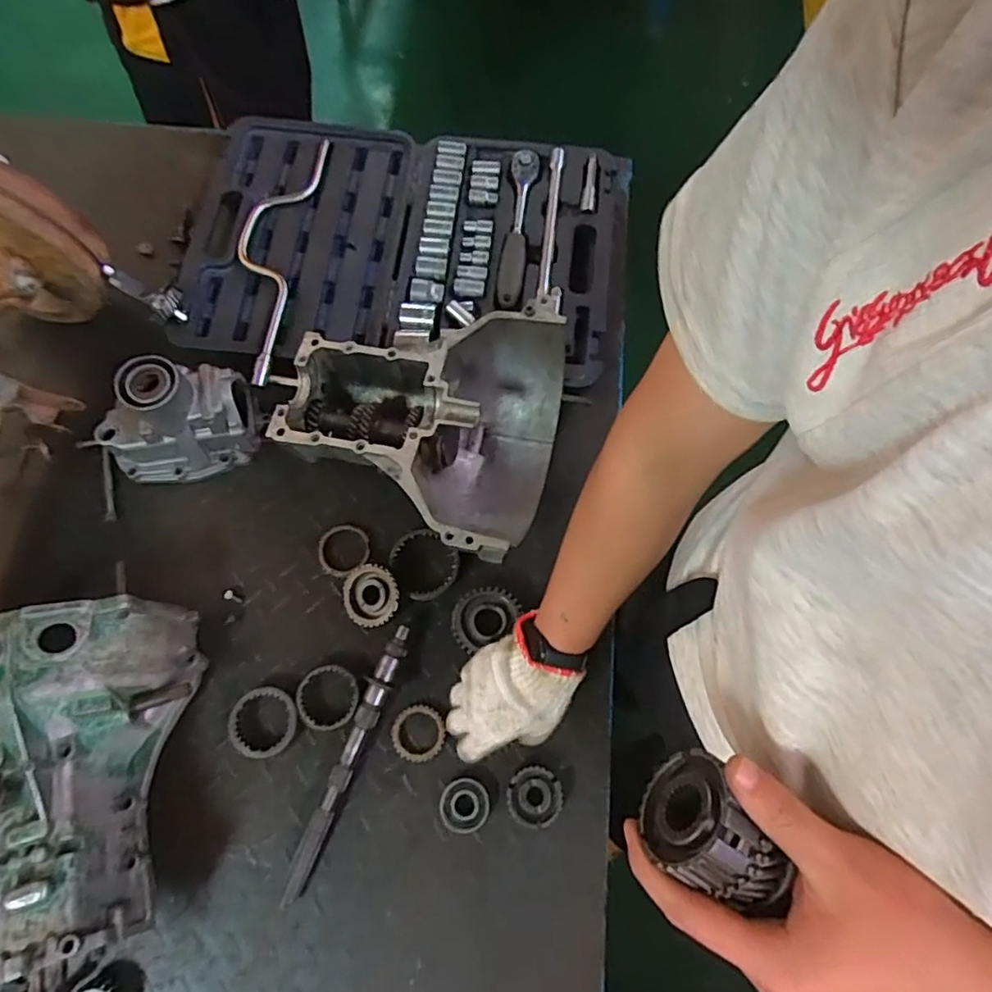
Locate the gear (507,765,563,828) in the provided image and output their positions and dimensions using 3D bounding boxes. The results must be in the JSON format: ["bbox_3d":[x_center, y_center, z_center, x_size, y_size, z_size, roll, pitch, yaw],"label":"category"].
[{"bbox_3d":[0.040,0.313,0.631,0.055,0.022,0.057,0,71,-1],"label":"gear"}]

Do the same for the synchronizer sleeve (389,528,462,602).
[{"bbox_3d":[-0.081,0.077,0.704,0.072,0.016,0.080,-32,76,-12],"label":"synchronizer sleeve"}]

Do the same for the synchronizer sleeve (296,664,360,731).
[{"bbox_3d":[-0.183,0.220,0.662,0.067,0.025,0.067,0,71,-1],"label":"synchronizer sleeve"}]

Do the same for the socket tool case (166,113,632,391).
[{"bbox_3d":[-0.134,-0.329,0.826,0.612,0.064,0.423,6,71,1],"label":"socket tool case"}]

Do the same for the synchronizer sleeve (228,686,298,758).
[{"bbox_3d":[-0.252,0.244,0.653,0.076,0.021,0.070,-6,71,-3],"label":"synchronizer sleeve"}]

